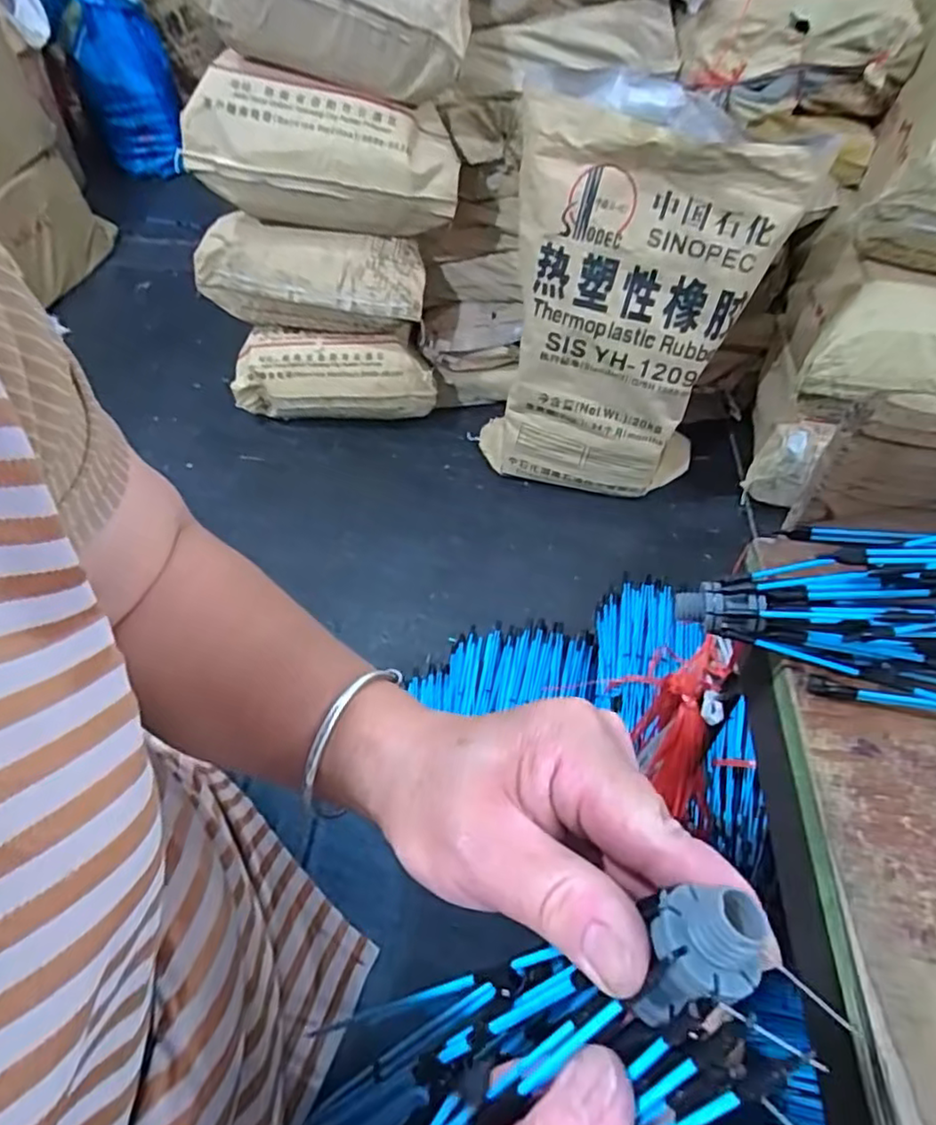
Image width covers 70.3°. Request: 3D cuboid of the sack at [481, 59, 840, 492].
[{"bbox_3d":[0.293,-0.492,1.333,0.510,0.707,0.340,13,48,10],"label":"sack"}]

